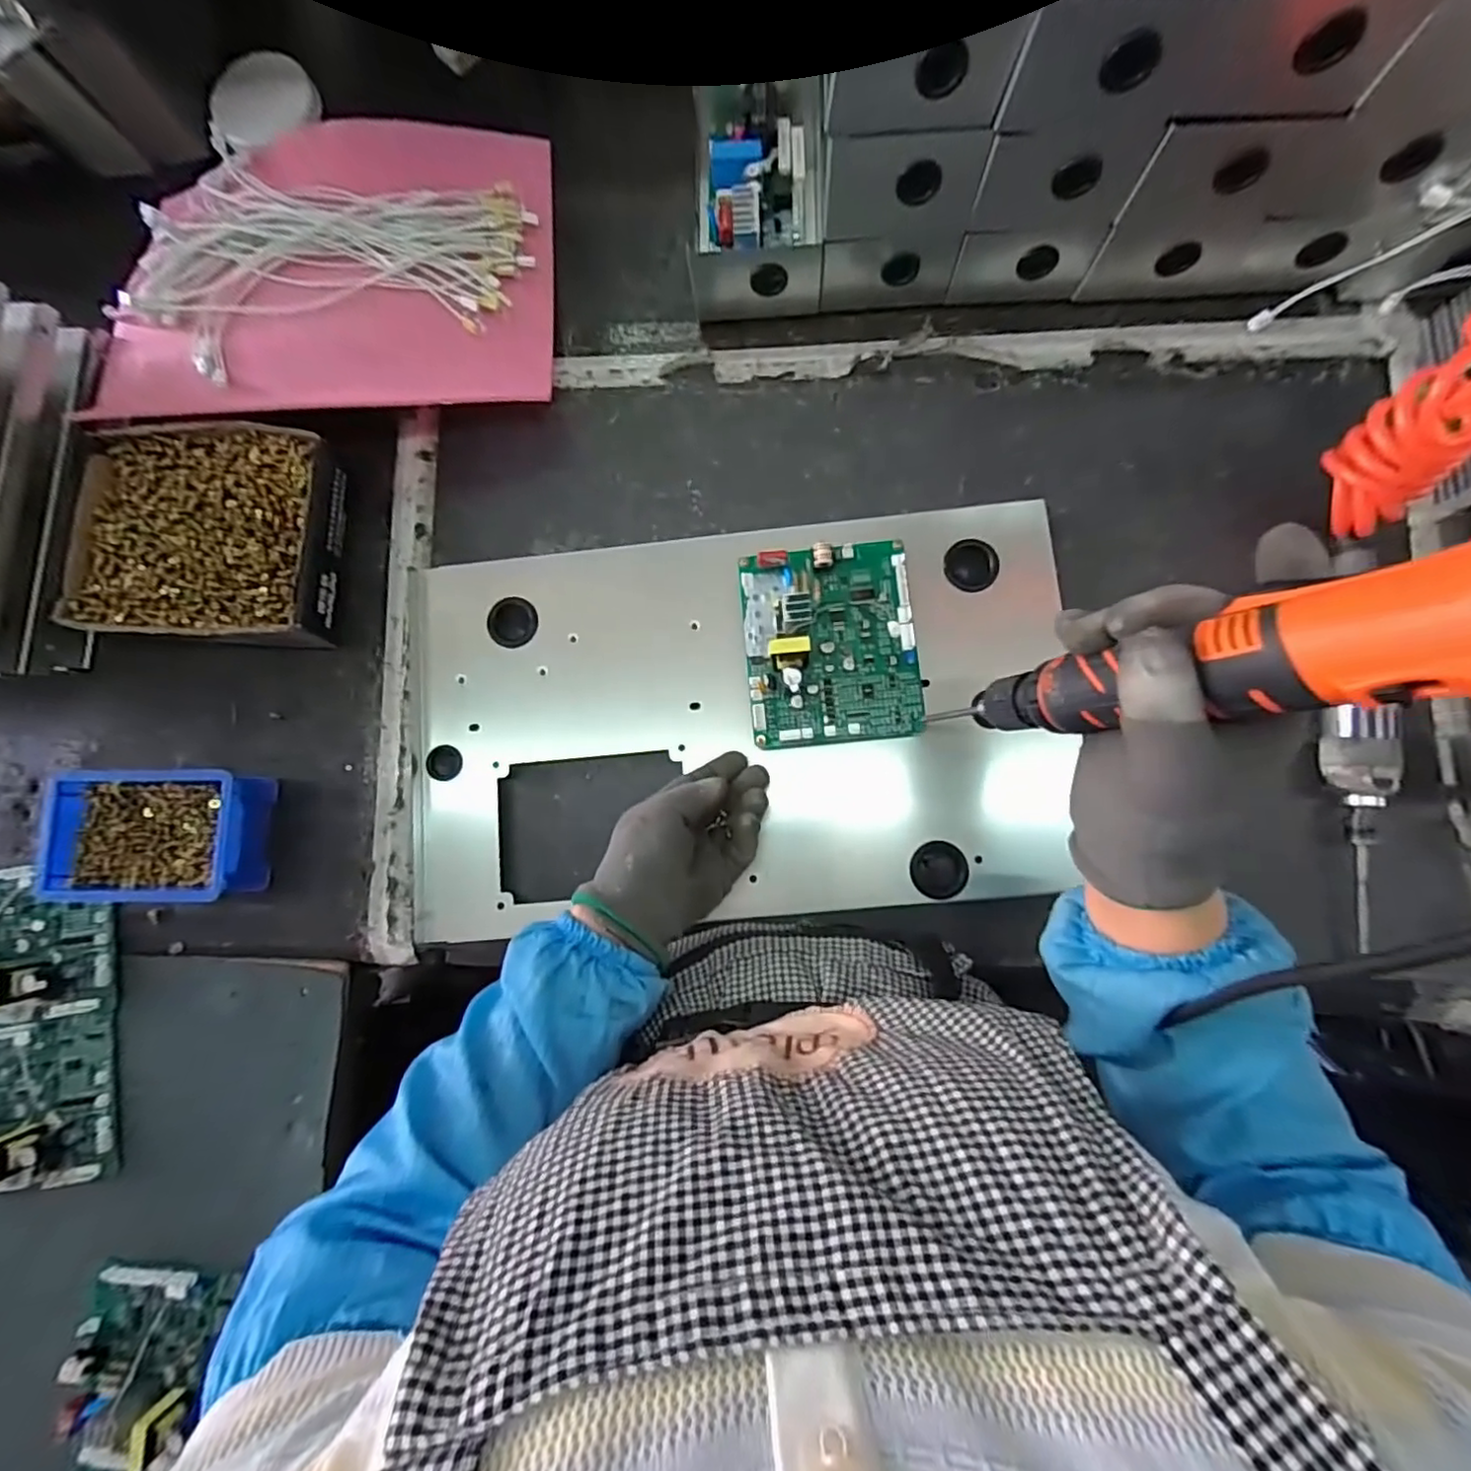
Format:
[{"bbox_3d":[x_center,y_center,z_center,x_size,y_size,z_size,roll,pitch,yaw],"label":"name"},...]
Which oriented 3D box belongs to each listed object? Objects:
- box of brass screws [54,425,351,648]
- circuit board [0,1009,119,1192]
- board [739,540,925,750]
[{"bbox_3d":[-0.435,-0.166,0.528,0.215,0.045,0.183,6,85,5],"label":"box of brass screws"},{"bbox_3d":[-0.573,0.297,0.506,0.143,0.037,0.130,-10,83,3],"label":"circuit board"},{"bbox_3d":[0.071,-0.070,0.469,0.124,0.034,0.147,-5,84,4],"label":"board"}]

